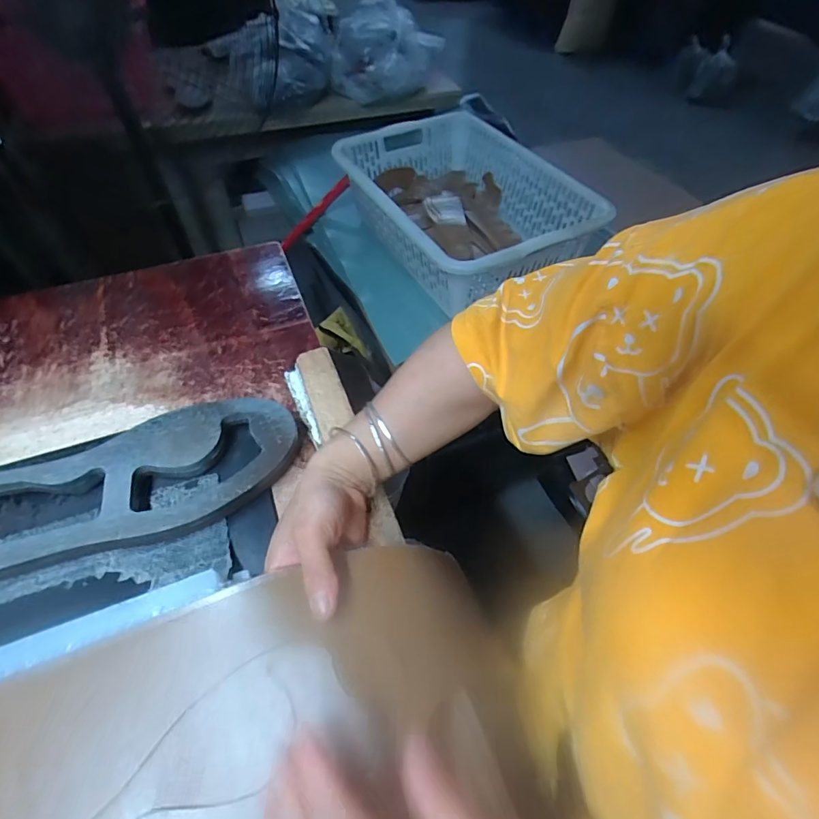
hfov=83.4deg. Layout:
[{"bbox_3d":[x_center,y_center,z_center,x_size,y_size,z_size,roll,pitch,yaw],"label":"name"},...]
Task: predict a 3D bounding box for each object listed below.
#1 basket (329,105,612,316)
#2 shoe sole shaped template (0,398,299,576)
[{"bbox_3d":[0.107,-0.413,0.938,0.387,0.144,0.528,-24,55,-15],"label":"basket"},{"bbox_3d":[-0.238,0.063,0.370,0.293,0.028,0.102,-17,54,-11],"label":"shoe sole shaped template"}]

